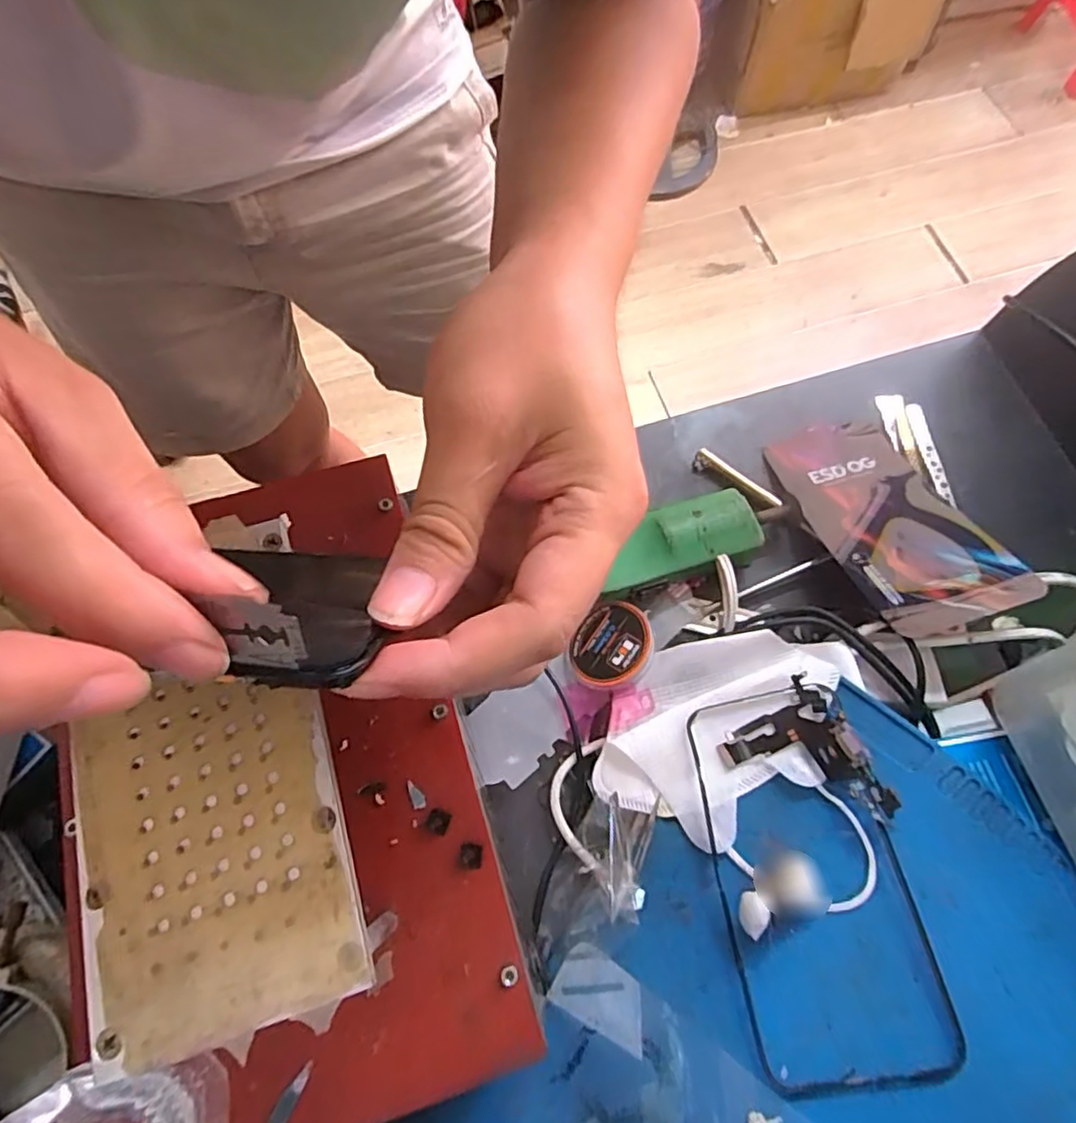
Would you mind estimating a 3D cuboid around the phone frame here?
[{"bbox_3d":[0.116,0.129,0.270,0.079,0.012,0.153,-15,57,15],"label":"phone frame"}]

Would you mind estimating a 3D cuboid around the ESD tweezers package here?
[{"bbox_3d":[0.200,-0.027,0.361,0.082,0.018,0.155,-11,46,-4],"label":"ESD tweezers package"}]

